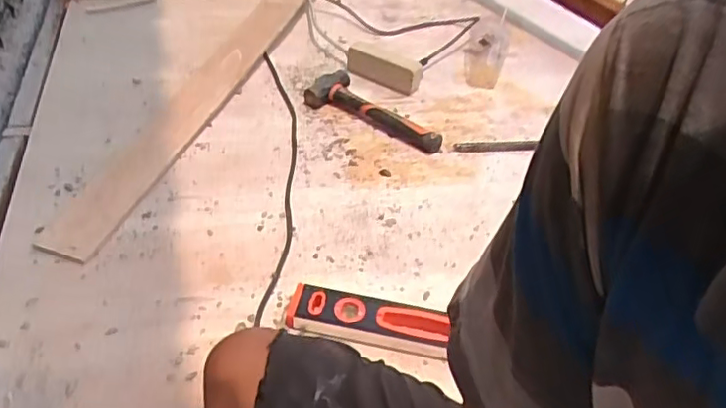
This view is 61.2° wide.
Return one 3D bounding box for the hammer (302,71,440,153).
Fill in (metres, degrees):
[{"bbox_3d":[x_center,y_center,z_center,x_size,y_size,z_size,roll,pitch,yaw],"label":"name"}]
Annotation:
[{"bbox_3d":[0.030,-0.181,1.162,0.275,0.038,0.119,20,45,13],"label":"hammer"}]

